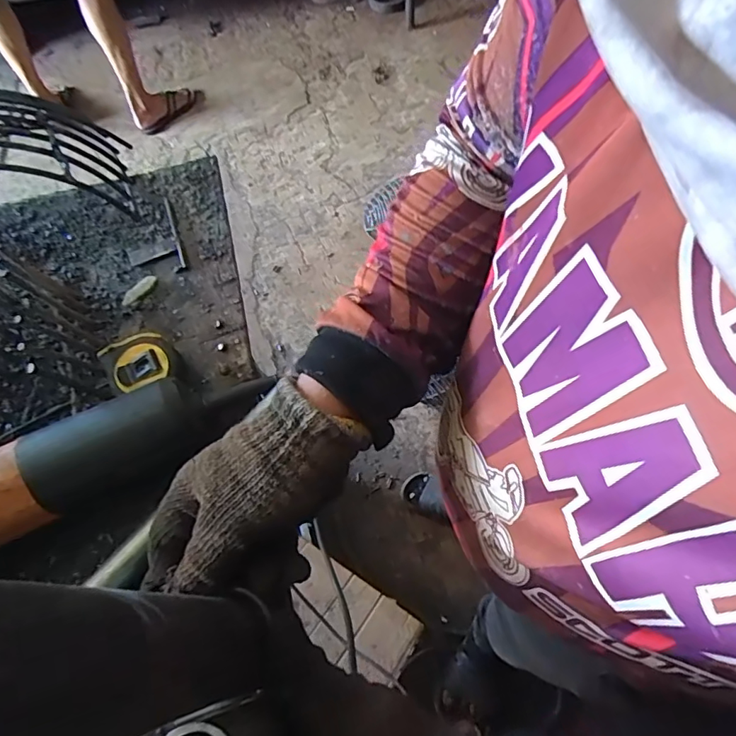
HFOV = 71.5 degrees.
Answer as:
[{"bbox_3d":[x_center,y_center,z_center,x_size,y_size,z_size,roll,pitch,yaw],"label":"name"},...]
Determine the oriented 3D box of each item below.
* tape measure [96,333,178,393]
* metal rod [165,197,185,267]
[{"bbox_3d":[-0.177,-0.003,0.403,0.048,0.028,0.050,-35,67,-15],"label":"tape measure"},{"bbox_3d":[-0.179,-0.128,0.470,0.004,0.004,0.085,-19,64,-8],"label":"metal rod"}]

